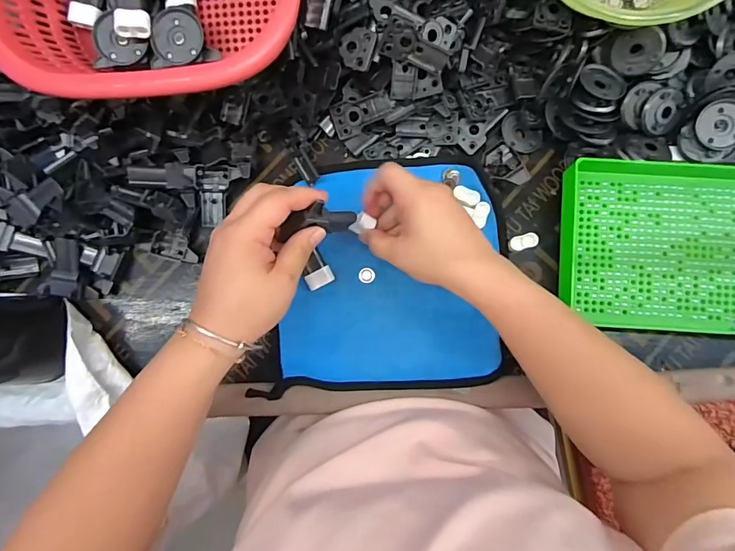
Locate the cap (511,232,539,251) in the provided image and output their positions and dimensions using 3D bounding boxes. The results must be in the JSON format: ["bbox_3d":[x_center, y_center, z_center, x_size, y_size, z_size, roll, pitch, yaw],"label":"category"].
[{"bbox_3d":[0.149,-0.032,0.415,0.025,0.006,0.014,-17,85,0],"label":"cap"}]

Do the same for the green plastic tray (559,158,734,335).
[{"bbox_3d":[0.298,-0.026,0.392,0.241,0.031,0.151,3,85,2],"label":"green plastic tray"}]

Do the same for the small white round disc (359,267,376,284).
[{"bbox_3d":[-0.001,0.000,0.422,0.015,0.004,0.015,0,86,2],"label":"small white round disc"}]

